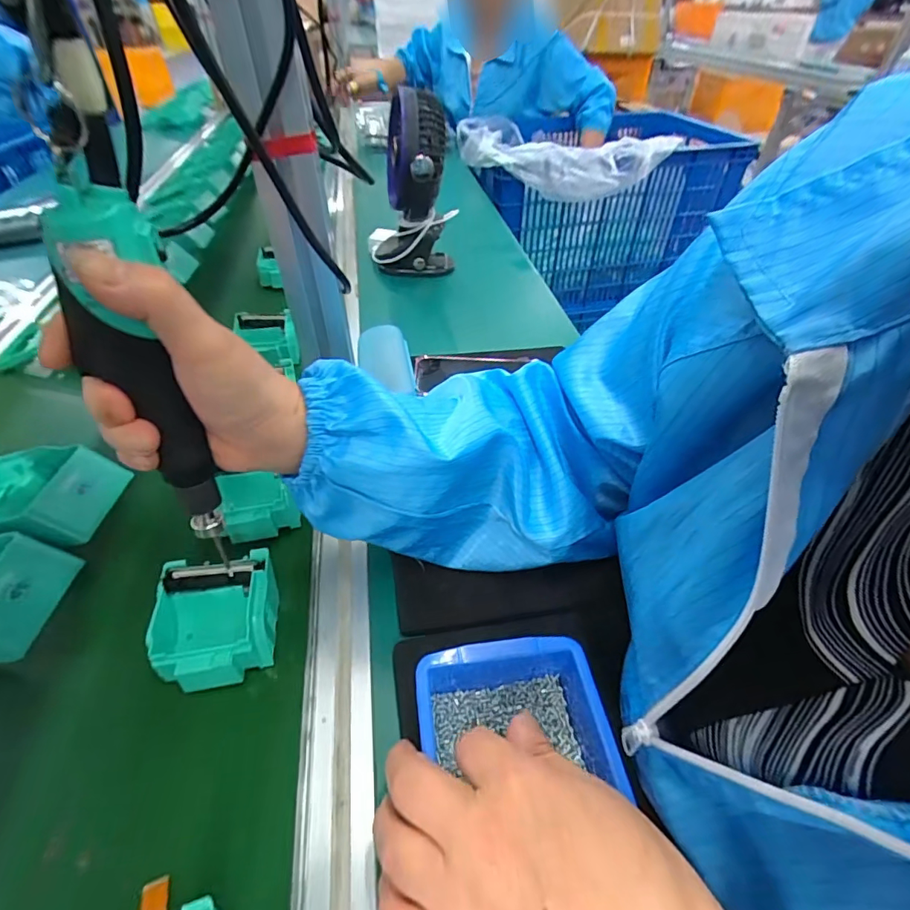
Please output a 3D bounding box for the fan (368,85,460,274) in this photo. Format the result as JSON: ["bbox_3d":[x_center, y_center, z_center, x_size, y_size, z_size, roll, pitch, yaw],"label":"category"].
[{"bbox_3d":[-0.067,-0.399,0.697,0.126,0.222,0.139,-4,46,-7],"label":"fan"}]

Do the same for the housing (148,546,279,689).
[{"bbox_3d":[-0.167,0.117,0.327,0.078,0.040,0.081,-8,47,-11],"label":"housing"}]

